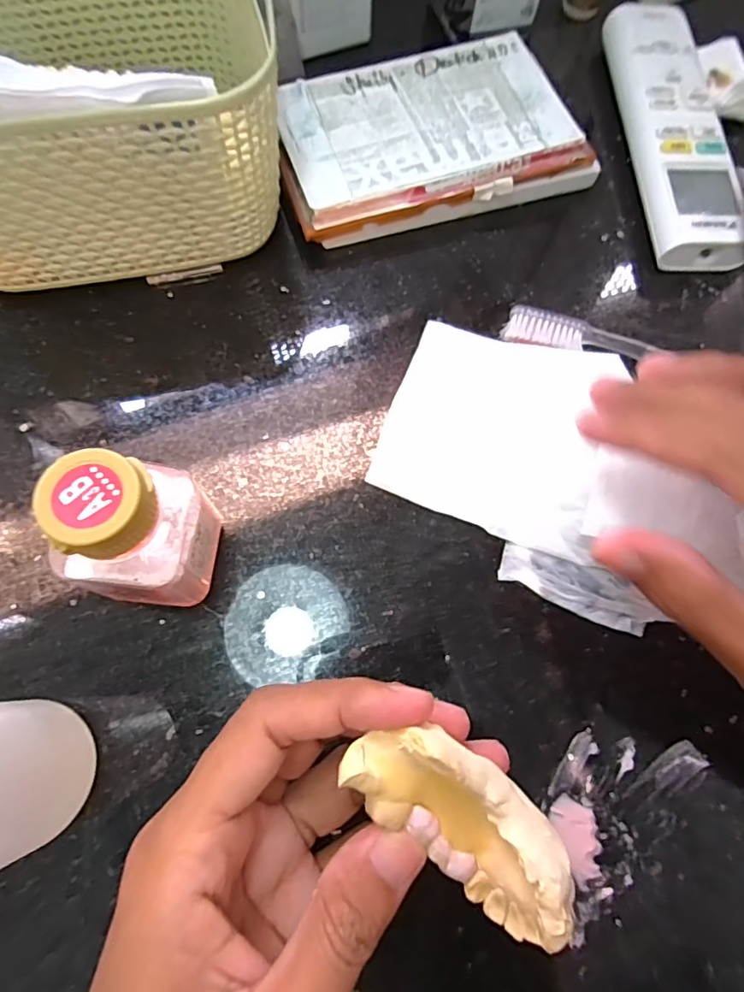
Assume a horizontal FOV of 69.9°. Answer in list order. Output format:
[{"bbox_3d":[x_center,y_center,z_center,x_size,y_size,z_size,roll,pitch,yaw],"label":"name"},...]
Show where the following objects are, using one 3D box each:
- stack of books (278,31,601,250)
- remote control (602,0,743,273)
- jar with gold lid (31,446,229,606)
[{"bbox_3d":[0.027,-0.187,0.280,0.151,0.026,0.093,-17,72,-8],"label":"stack of books"},{"bbox_3d":[0.162,-0.199,0.291,0.048,0.024,0.173,1,71,-2],"label":"remote control"},{"bbox_3d":[-0.077,0.014,0.181,0.035,0.072,0.042,14,71,2],"label":"jar with gold lid"}]

